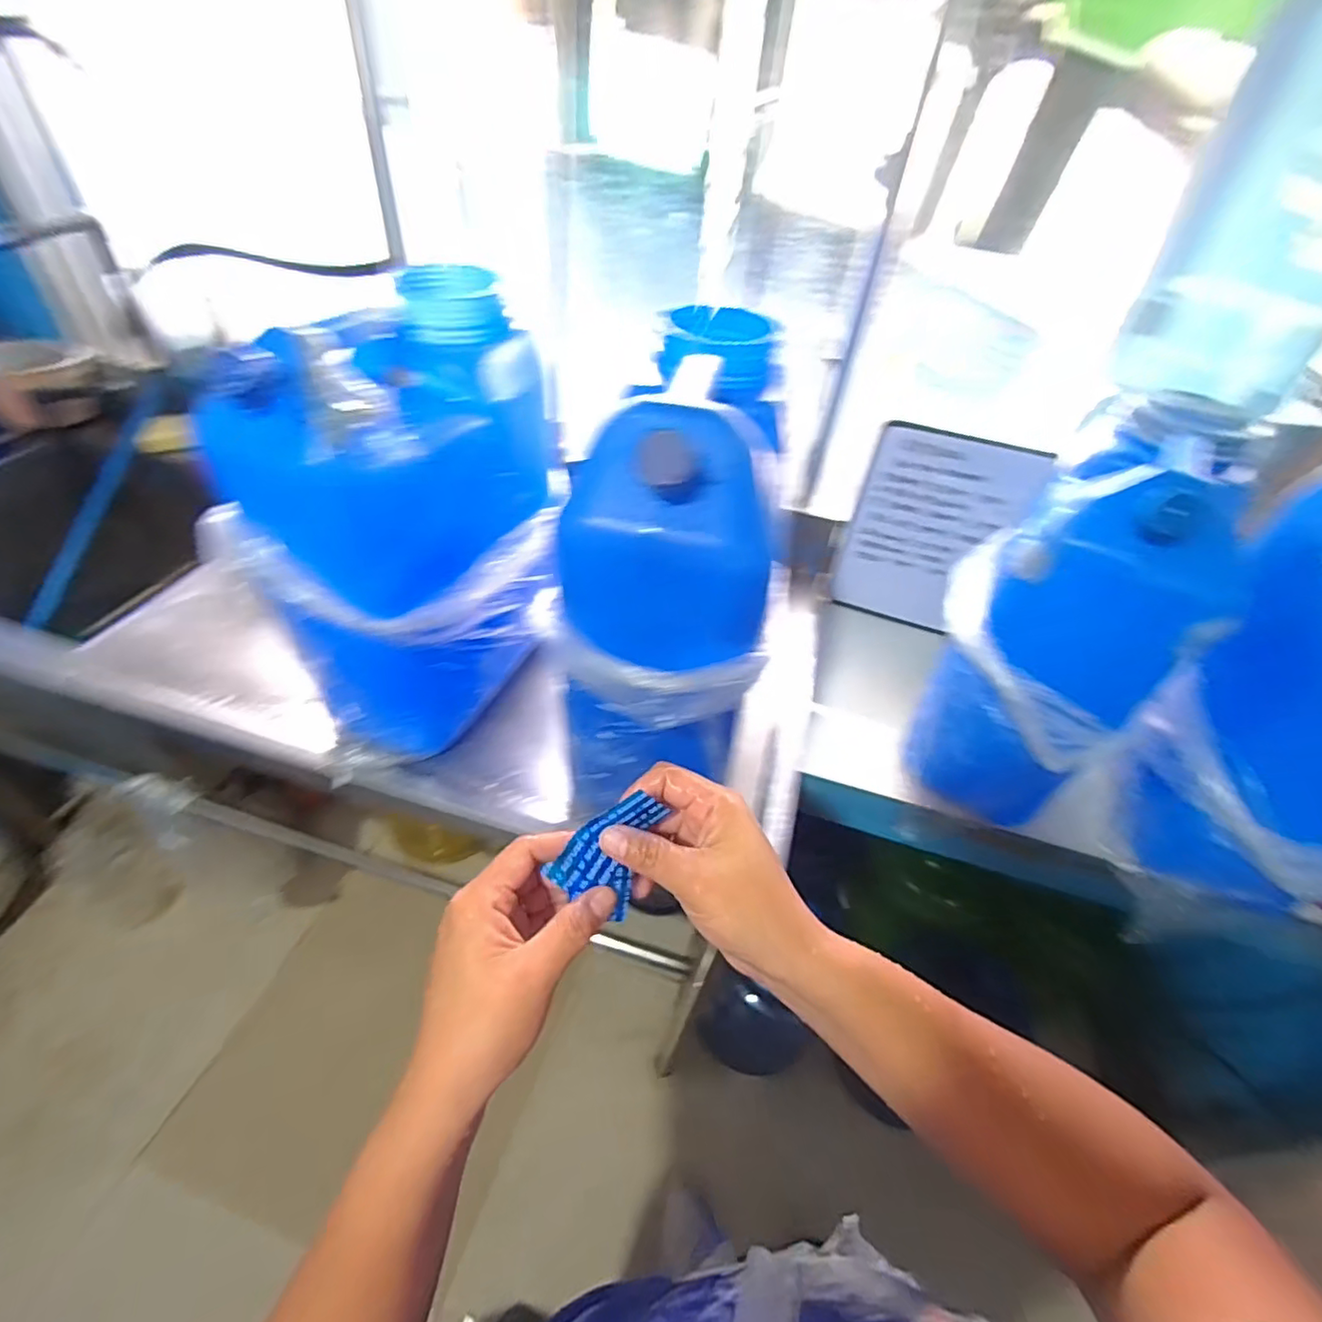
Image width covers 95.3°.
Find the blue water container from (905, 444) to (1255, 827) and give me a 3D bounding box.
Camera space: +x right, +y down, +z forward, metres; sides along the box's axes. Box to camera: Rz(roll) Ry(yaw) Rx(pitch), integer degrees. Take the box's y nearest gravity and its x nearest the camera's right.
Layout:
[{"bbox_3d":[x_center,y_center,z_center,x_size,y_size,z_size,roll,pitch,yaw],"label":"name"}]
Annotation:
[{"bbox_3d":[0.416,-0.034,0.654,0.200,0.387,0.254,29,48,21],"label":"blue water container"}]

